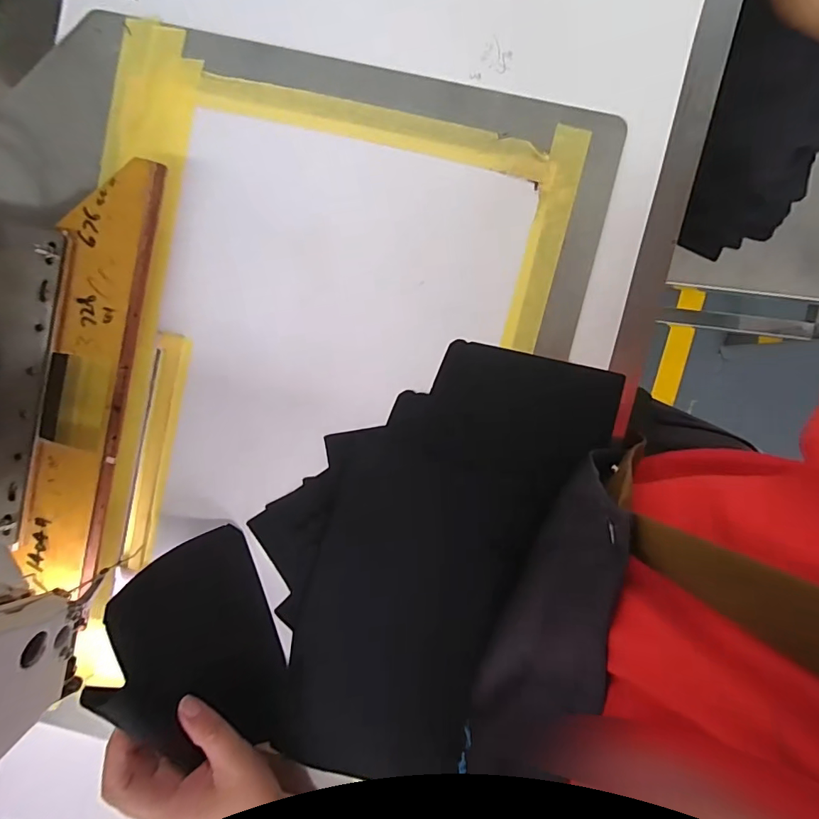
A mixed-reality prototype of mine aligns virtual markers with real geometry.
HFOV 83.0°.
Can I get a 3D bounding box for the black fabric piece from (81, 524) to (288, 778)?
[{"bbox_3d":[-0.141,0.168,0.309,0.023,0.112,0.147,-8,98,33],"label":"black fabric piece"}]

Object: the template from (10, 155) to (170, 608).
[{"bbox_3d":[-0.227,-0.029,0.334,0.067,0.036,0.288,13,95,5],"label":"template"}]

